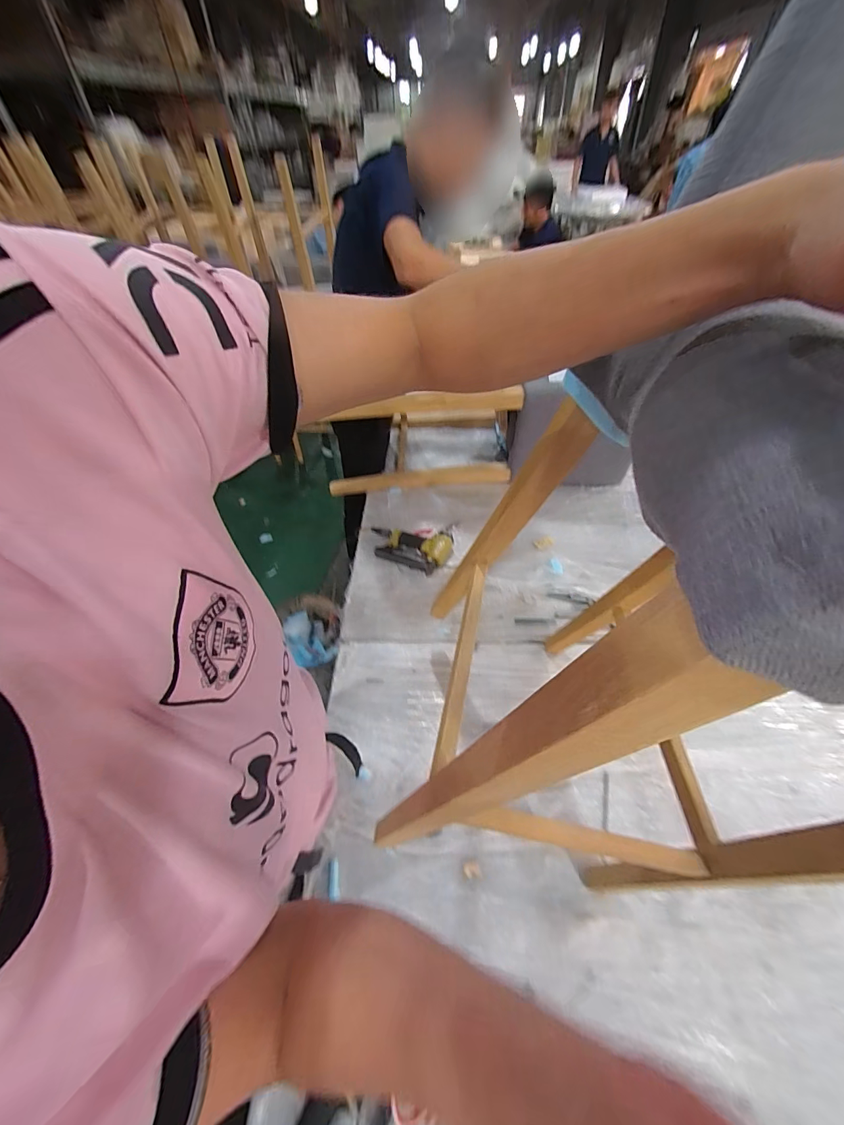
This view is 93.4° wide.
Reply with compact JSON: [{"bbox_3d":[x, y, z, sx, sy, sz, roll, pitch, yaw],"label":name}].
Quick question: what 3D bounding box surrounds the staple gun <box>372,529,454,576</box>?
[{"bbox_3d":[-0.039,-0.040,1.108,0.234,0.051,0.135,10,49,11],"label":"staple gun"}]

